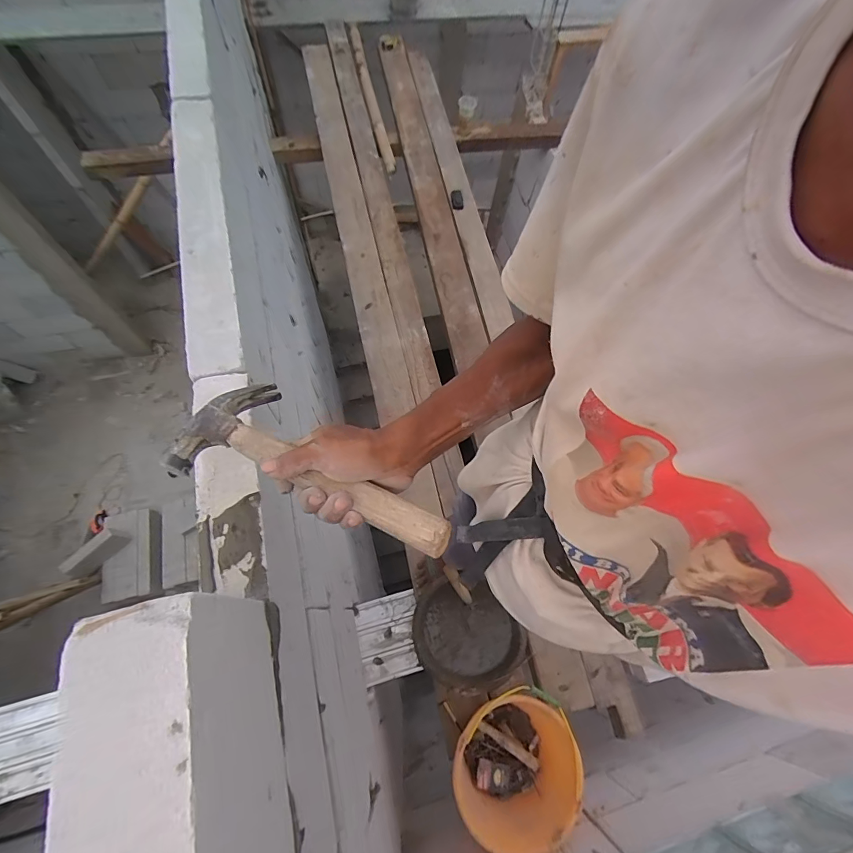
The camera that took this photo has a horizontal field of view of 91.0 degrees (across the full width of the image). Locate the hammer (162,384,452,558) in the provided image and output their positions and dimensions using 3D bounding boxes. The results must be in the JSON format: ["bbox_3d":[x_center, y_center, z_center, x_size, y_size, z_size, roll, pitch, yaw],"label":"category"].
[{"bbox_3d":[-0.111,0.048,0.410,0.289,0.027,0.122,25,67,16],"label":"hammer"}]

